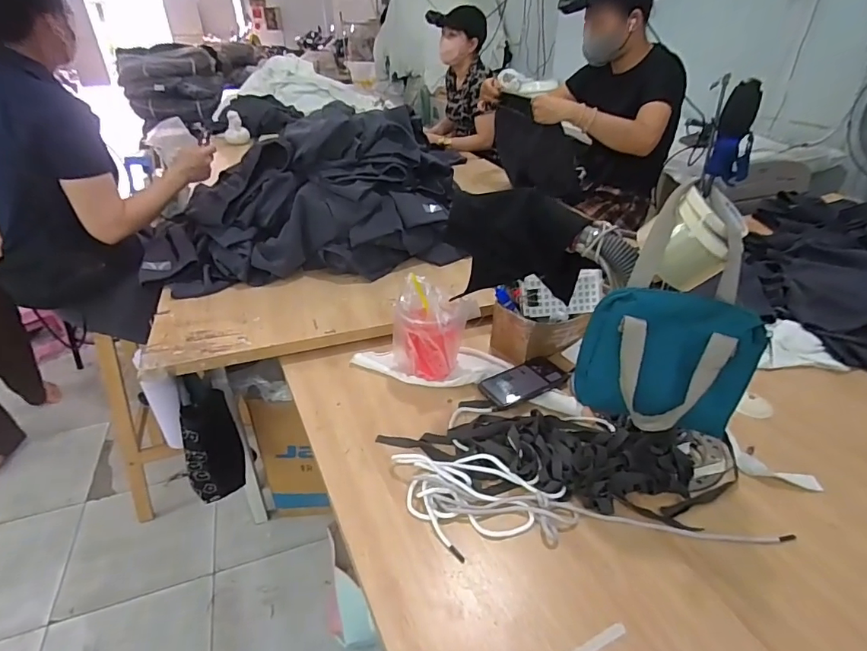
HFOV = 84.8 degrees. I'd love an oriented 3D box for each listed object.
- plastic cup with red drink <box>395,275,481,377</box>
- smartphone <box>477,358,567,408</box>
[{"bbox_3d":[0.000,0.005,0.846,0.105,0.178,0.109,27,42,36],"label":"plastic cup with red drink"},{"bbox_3d":[0.166,0.097,0.853,0.166,0.014,0.078,-18,36,-23],"label":"smartphone"}]

